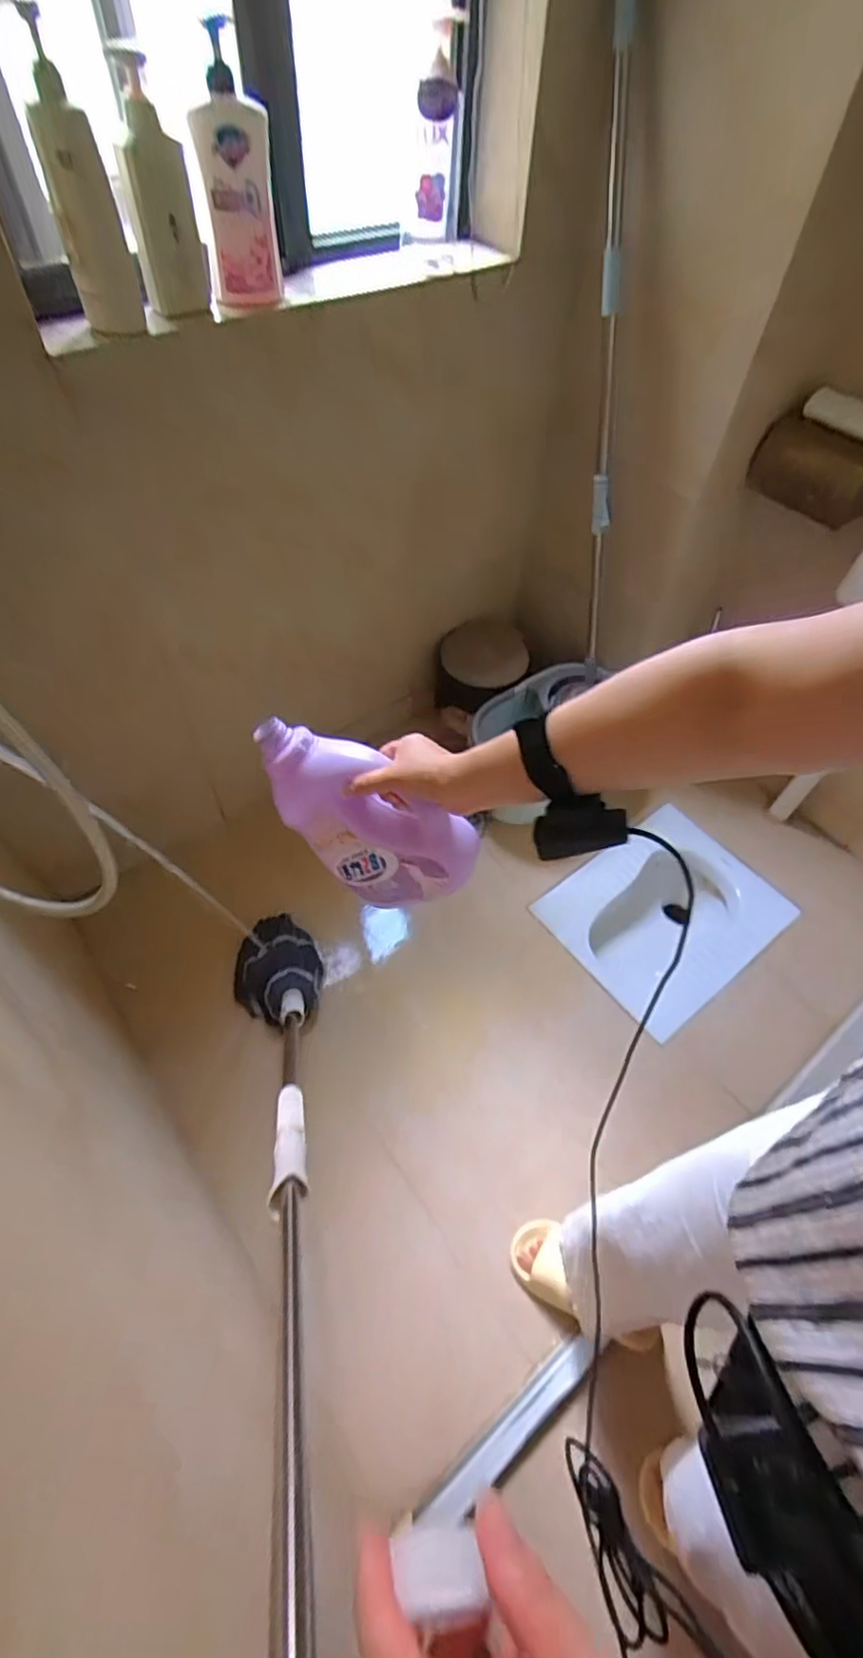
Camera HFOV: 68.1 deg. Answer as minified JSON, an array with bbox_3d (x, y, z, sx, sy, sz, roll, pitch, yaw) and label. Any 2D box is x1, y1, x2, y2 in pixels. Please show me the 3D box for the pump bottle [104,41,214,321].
[{"bbox_3d":[-0.361,-0.832,0.847,0.089,0.229,0.095,-15,59,-7],"label":"pump bottle"}]

